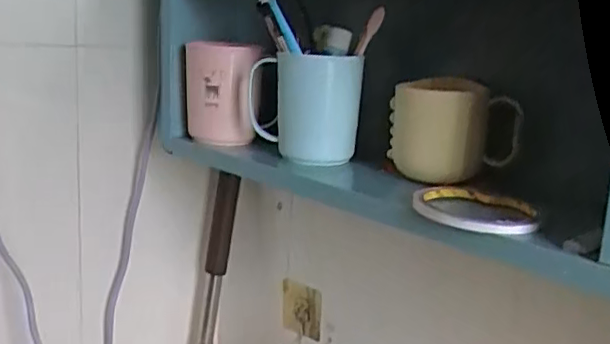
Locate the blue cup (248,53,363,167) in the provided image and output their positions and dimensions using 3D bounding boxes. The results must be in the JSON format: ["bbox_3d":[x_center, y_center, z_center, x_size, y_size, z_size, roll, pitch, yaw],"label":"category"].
[{"bbox_3d":[-0.001,-0.060,0.565,0.097,0.095,0.075,2,13,-5],"label":"blue cup"}]

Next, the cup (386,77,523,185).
[{"bbox_3d":[0.120,-0.035,0.507,0.084,0.082,0.068,-3,14,-25],"label":"cup"}]

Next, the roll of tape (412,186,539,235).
[{"bbox_3d":[0.118,0.025,0.434,0.081,0.010,0.079,7,13,14],"label":"roll of tape"}]

